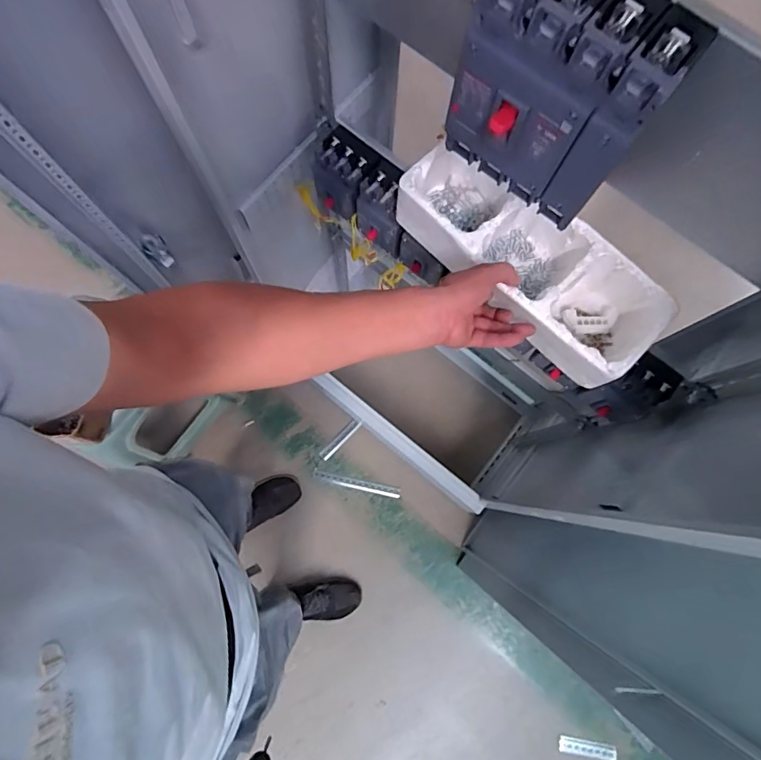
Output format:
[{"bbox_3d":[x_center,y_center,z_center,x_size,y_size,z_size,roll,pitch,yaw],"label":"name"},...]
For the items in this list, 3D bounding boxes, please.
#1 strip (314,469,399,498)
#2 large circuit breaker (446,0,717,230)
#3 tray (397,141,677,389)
[{"bbox_3d":[-0.074,0.325,1.505,0.269,0.009,0.031,13,79,2],"label":"strip"},{"bbox_3d":[0.132,-0.222,0.387,0.149,0.156,0.094,41,82,7],"label":"large circuit breaker"},{"bbox_3d":[0.178,-0.149,0.591,0.128,0.097,0.339,-44,78,-8],"label":"tray"}]

